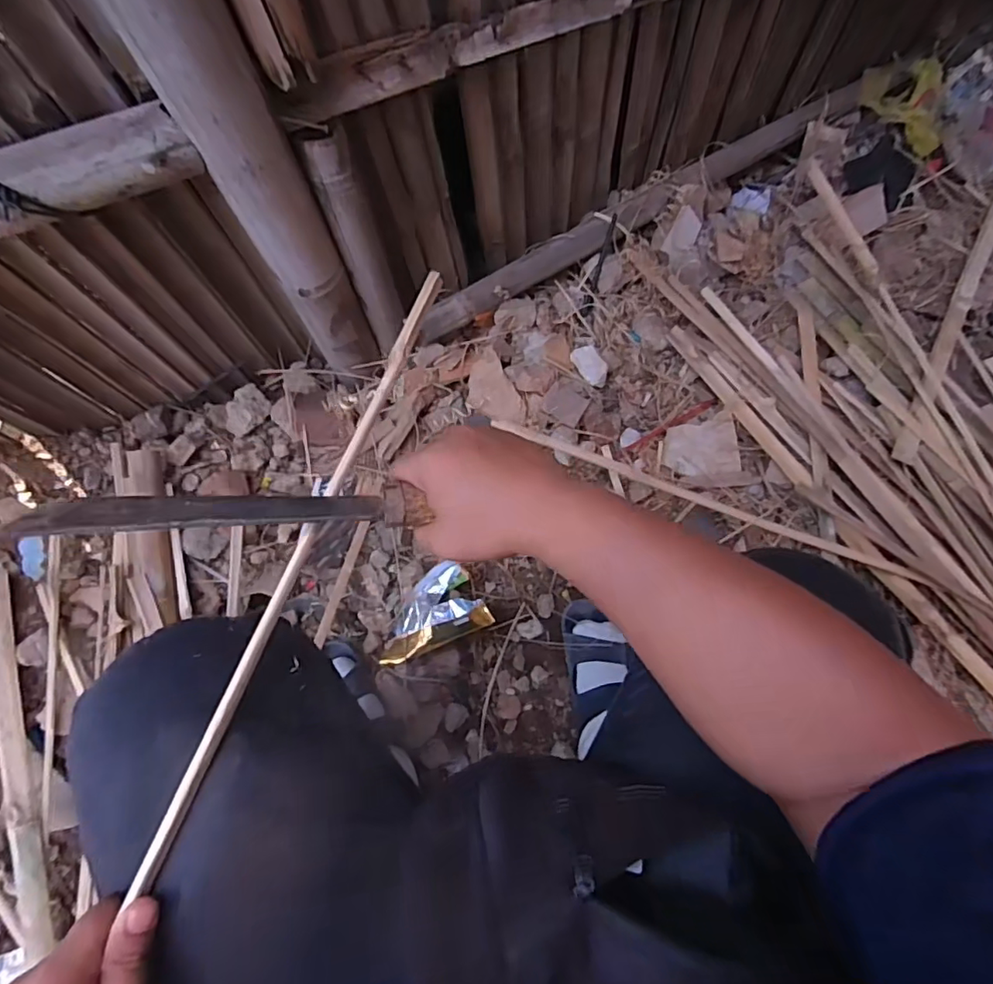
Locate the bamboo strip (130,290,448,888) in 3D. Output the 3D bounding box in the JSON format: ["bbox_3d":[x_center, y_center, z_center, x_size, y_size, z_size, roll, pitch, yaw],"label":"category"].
[{"bbox_3d":[-0.123,0.029,0.369,0.014,0.010,0.431,21,74,3],"label":"bamboo strip"}]

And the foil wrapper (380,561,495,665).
[{"bbox_3d":[-0.088,0.152,0.713,0.143,0.025,0.094,-26,64,5],"label":"foil wrapper"}]

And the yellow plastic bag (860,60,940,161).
[{"bbox_3d":[0.670,-0.632,0.905,0.120,0.040,0.174,7,73,2],"label":"yellow plastic bag"}]

